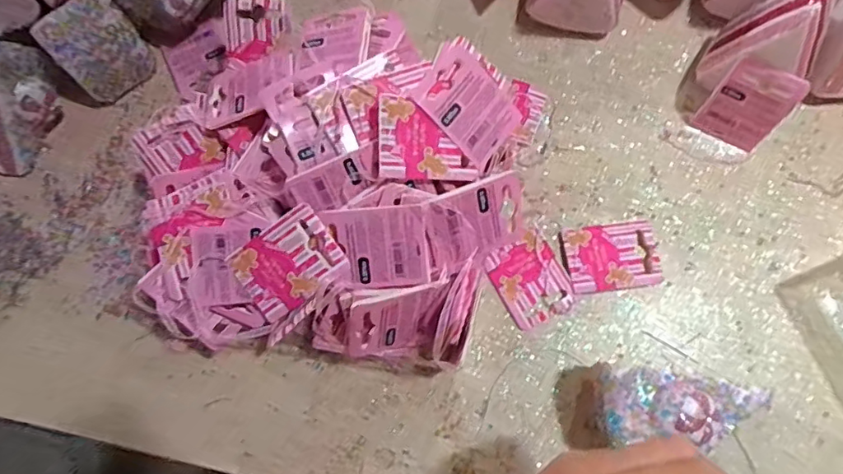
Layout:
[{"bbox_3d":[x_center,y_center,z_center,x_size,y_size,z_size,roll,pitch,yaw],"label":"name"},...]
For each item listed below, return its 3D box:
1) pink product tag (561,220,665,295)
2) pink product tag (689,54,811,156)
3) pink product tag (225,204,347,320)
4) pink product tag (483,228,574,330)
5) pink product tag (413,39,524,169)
[{"bbox_3d":[0.125,0.013,0.356,0.060,0.005,0.043,-8,73,-1],"label":"pink product tag"},{"bbox_3d":[0.212,-0.085,0.354,0.044,0.056,0.004,28,49,8],"label":"pink product tag"},{"bbox_3d":[-0.074,0.014,0.303,0.060,0.007,0.044,-35,93,13],"label":"pink product tag"},{"bbox_3d":[0.071,0.028,0.357,0.043,0.004,0.055,-28,79,0],"label":"pink product tag"},{"bbox_3d":[0.026,-0.074,0.308,0.059,0.005,0.045,43,75,-15],"label":"pink product tag"}]

